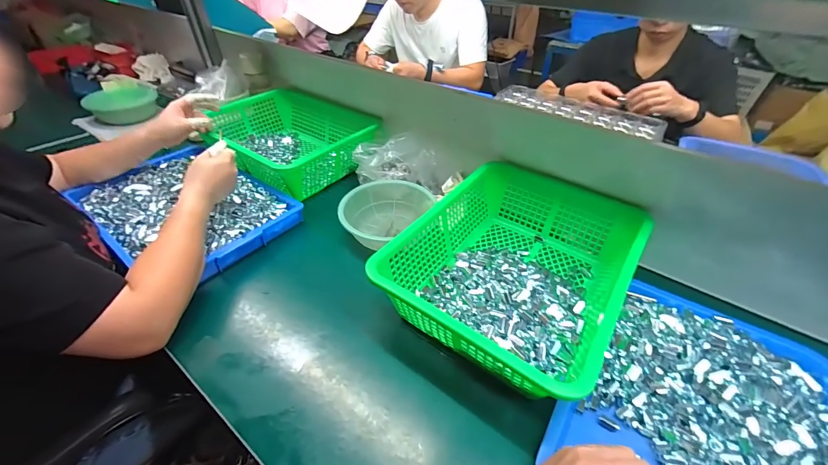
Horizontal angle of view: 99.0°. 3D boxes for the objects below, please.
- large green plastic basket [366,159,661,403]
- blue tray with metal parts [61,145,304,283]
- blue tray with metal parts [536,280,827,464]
[{"bbox_3d":[0.161,0.053,0.564,0.295,0.114,0.381,26,47,27],"label":"large green plastic basket"},{"bbox_3d":[-0.463,-0.050,0.717,0.399,0.051,0.280,23,45,24],"label":"blue tray with metal parts"},{"bbox_3d":[0.348,0.226,0.422,0.301,0.043,0.393,25,46,25],"label":"blue tray with metal parts"}]

